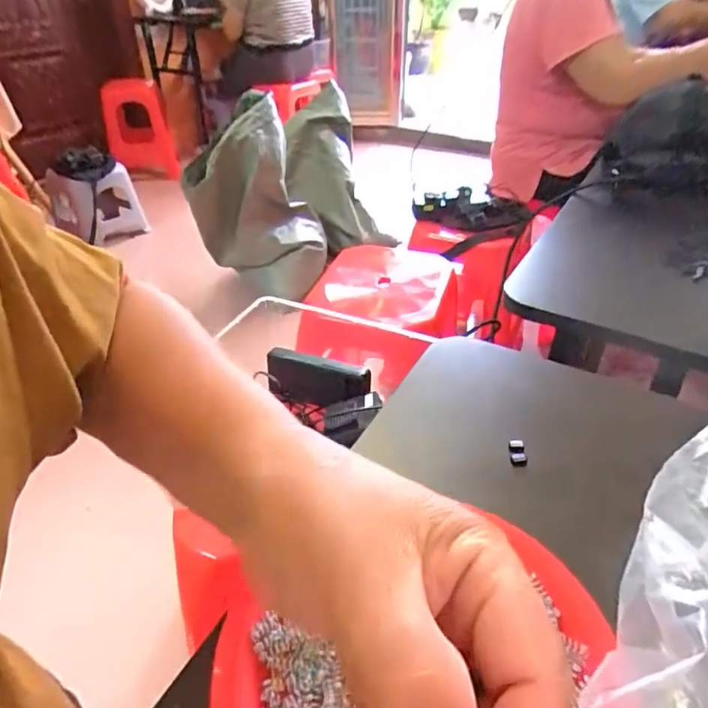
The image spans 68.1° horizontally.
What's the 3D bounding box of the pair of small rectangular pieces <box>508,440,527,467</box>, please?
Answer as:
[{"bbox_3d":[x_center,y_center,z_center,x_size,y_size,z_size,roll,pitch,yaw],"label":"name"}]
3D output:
[{"bbox_3d":[0.103,0.062,0.330,0.010,0.006,0.019,4,37,6],"label":"pair of small rectangular pieces"}]

